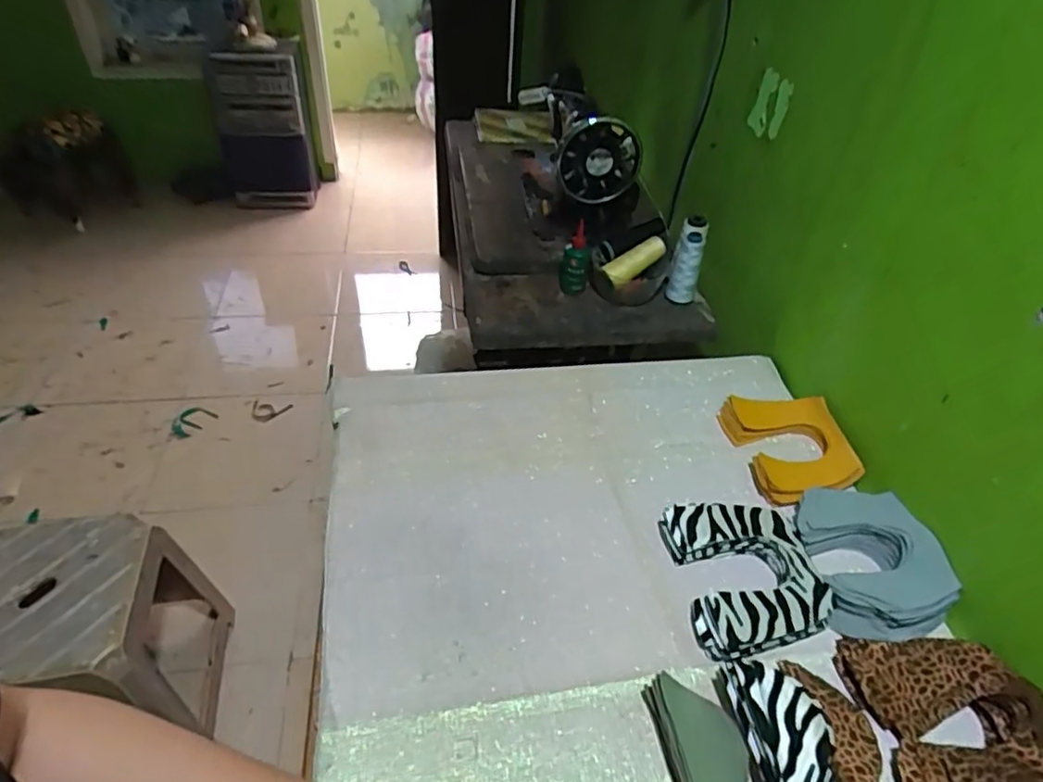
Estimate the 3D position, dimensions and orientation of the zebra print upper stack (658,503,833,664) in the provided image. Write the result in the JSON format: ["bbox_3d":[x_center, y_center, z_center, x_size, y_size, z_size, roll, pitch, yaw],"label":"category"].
[{"bbox_3d":[0.227,0.184,0.628,0.139,0.037,0.157,-2,43,-6],"label":"zebra print upper stack"}]

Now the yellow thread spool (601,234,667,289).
[{"bbox_3d":[0.180,-0.203,0.980,0.110,0.031,0.034,-34,52,-8],"label":"yellow thread spool"}]

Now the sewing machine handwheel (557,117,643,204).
[{"bbox_3d":[0.123,-0.363,0.995,0.129,0.133,0.038,4,42,-2],"label":"sewing machine handwheel"}]

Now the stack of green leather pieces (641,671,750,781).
[{"bbox_3d":[0.142,0.290,0.496,0.059,0.045,0.122,-5,44,-9],"label":"stack of green leather pieces"}]

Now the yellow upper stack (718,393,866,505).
[{"bbox_3d":[0.327,0.065,0.764,0.128,0.034,0.163,-1,43,-5],"label":"yellow upper stack"}]

